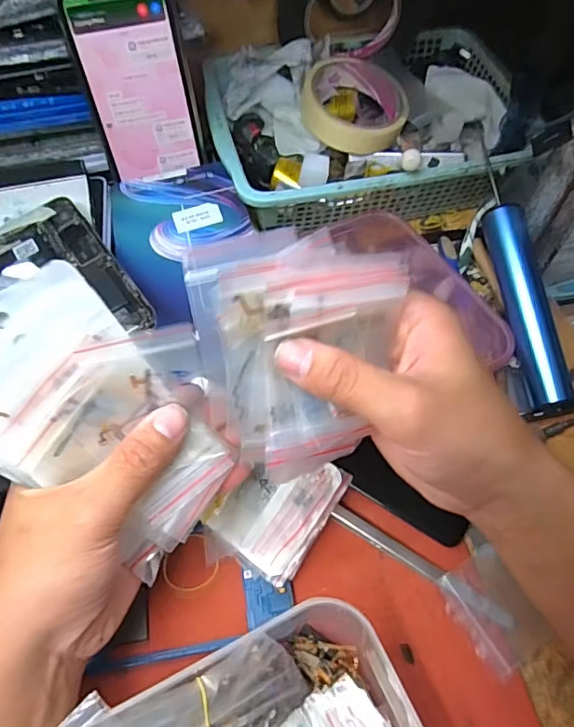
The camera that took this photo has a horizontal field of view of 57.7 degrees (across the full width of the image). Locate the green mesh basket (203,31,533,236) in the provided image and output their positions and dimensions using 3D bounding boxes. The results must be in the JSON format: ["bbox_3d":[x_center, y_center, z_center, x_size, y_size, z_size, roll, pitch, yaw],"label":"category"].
[{"bbox_3d":[0.068,-0.212,0.473,0.264,0.069,0.190,-9,62,-6],"label":"green mesh basket"}]

